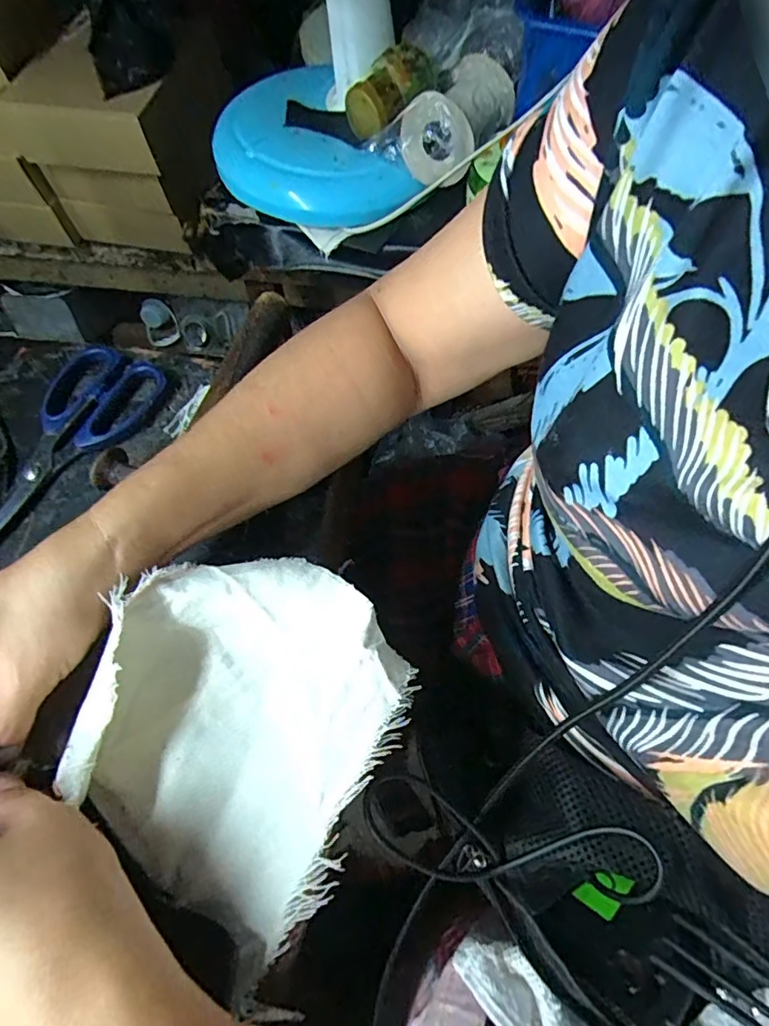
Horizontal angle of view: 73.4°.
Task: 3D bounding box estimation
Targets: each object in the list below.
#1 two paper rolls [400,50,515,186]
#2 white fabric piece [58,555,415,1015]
[{"bbox_3d":[0.084,-0.436,0.573,0.086,0.066,0.145,26,66,15],"label":"two paper rolls"},{"bbox_3d":[-0.068,0.087,0.234,0.129,0.050,0.146,25,66,14],"label":"white fabric piece"}]

